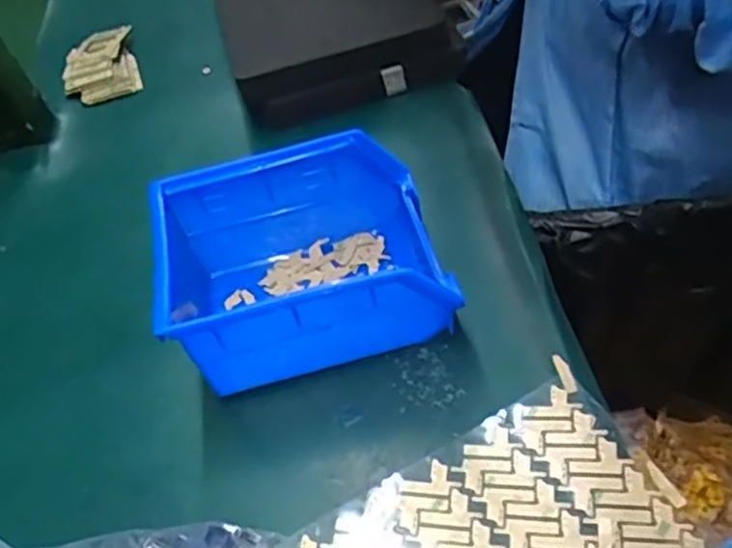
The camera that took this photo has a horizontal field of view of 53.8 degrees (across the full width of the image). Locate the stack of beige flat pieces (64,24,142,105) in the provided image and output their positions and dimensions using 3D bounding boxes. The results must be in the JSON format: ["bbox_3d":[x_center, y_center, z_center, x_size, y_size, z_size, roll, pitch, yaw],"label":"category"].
[{"bbox_3d":[-0.221,-0.174,0.600,0.058,0.015,0.096,-22,48,-3],"label":"stack of beige flat pieces"}]

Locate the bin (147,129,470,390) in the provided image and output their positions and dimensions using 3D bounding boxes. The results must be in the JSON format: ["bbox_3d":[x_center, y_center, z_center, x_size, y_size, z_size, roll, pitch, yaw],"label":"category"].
[{"bbox_3d":[-0.034,-0.006,0.372,0.137,0.073,0.104,-18,48,0],"label":"bin"}]

